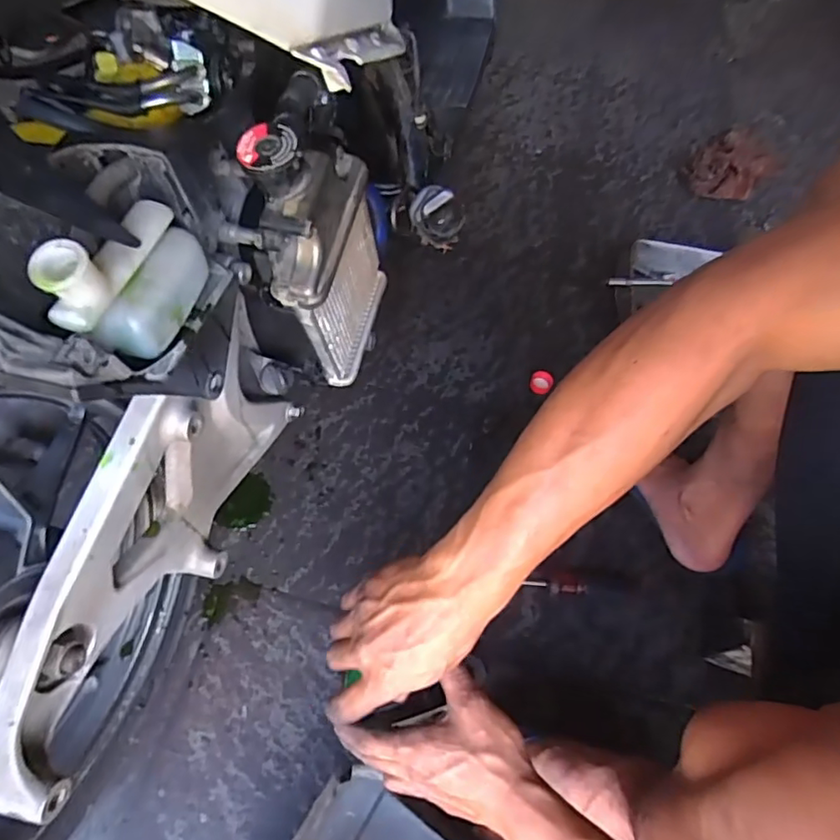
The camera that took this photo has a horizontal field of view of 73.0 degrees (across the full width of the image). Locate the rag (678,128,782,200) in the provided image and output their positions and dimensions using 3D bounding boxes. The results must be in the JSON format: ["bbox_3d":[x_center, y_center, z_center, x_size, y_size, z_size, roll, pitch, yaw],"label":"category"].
[{"bbox_3d":[0.591,-0.492,1.070,0.246,0.042,0.140,-37,70,-22],"label":"rag"}]

